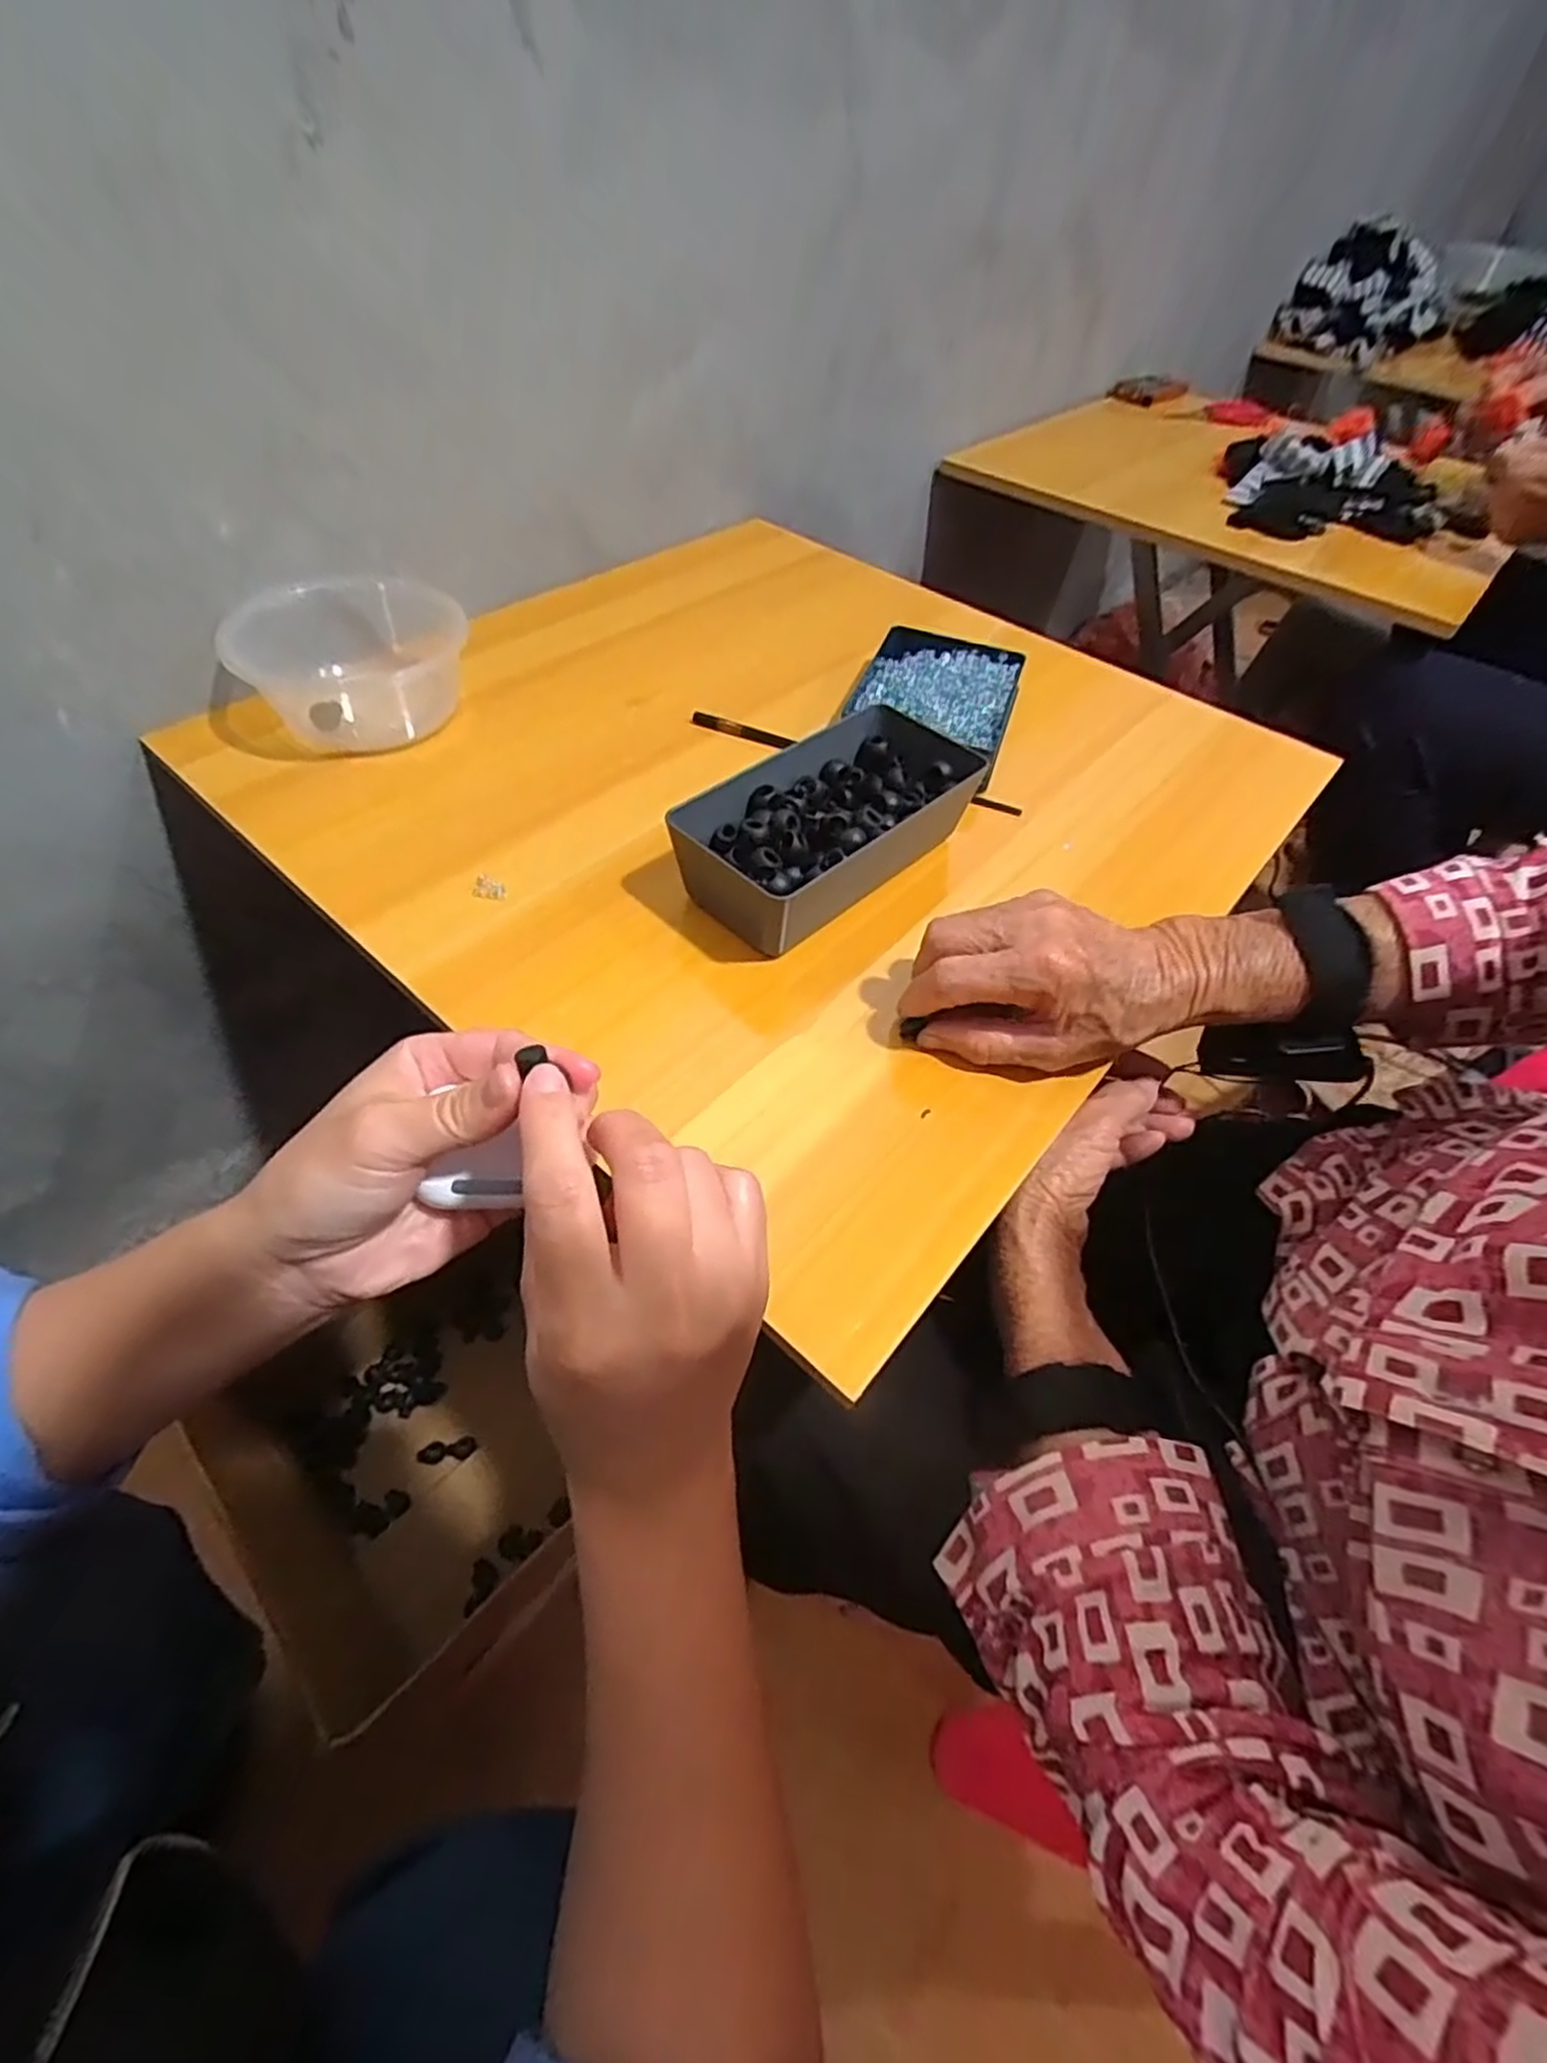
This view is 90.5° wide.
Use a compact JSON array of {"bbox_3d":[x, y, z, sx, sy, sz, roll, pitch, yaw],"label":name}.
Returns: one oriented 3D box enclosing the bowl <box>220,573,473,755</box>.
[{"bbox_3d":[-0.282,-0.252,0.517,0.117,0.061,0.127,3,51,-4],"label":"bowl"}]

